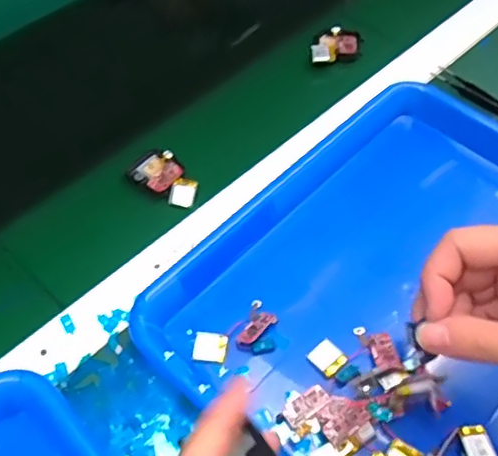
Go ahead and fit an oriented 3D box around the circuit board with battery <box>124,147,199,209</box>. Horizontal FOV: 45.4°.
[{"bbox_3d":[-0.069,-0.041,0.492,0.065,0.016,0.038,37,63,22],"label":"circuit board with battery"}]

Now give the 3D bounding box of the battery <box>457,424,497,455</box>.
[{"bbox_3d":[0.141,0.132,0.366,0.020,0.005,0.022,-7,58,-10],"label":"battery"}]

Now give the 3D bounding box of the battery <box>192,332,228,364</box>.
[{"bbox_3d":[-0.026,0.080,0.400,0.021,0.004,0.020,9,56,5],"label":"battery"}]

